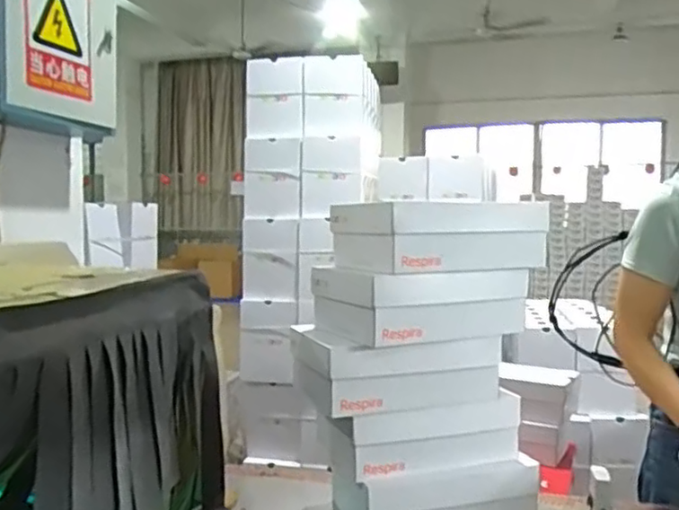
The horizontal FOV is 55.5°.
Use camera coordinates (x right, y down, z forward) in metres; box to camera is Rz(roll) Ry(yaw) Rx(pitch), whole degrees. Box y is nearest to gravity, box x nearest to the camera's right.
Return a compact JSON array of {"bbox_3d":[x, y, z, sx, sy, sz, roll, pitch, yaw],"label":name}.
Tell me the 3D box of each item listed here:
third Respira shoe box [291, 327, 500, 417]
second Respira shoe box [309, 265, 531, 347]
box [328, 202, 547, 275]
[{"bbox_3d":[0.089,0.189,1.119,0.340,0.113,0.187,-1,4,-18],"label":"third Respira shoe box"},{"bbox_3d":[0.142,0.080,1.136,0.311,0.106,0.208,-1,4,-28],"label":"second Respira shoe box"},{"bbox_3d":[0.172,-0.032,1.128,0.317,0.108,0.190,-1,4,-26],"label":"box"}]

